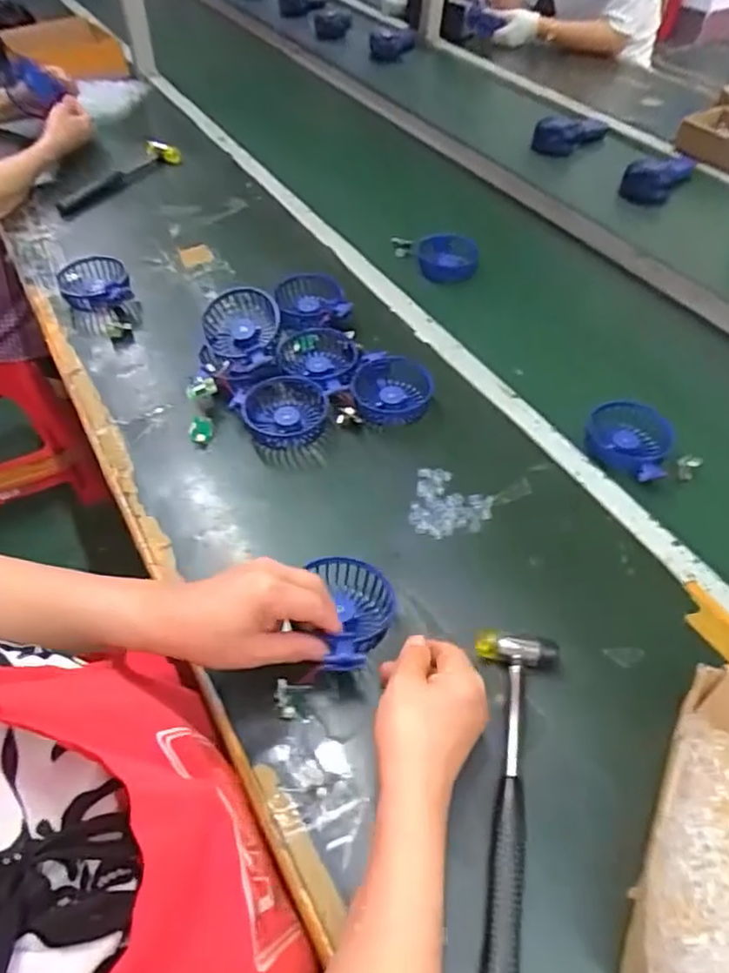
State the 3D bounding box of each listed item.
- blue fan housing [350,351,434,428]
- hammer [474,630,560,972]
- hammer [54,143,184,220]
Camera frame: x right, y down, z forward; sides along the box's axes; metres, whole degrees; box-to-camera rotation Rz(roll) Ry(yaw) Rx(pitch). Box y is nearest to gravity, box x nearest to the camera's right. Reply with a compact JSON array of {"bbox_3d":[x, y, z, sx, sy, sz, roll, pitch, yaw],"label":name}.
[{"bbox_3d":[0.031,-0.103,0.700,0.089,0.048,0.082,5,49,3],"label":"blue fan housing"},{"bbox_3d":[0.094,0.213,0.447,0.062,0.030,0.235,14,50,10],"label":"hammer"},{"bbox_3d":[-0.368,-0.467,0.957,0.061,0.041,0.224,27,53,22],"label":"hammer"}]

